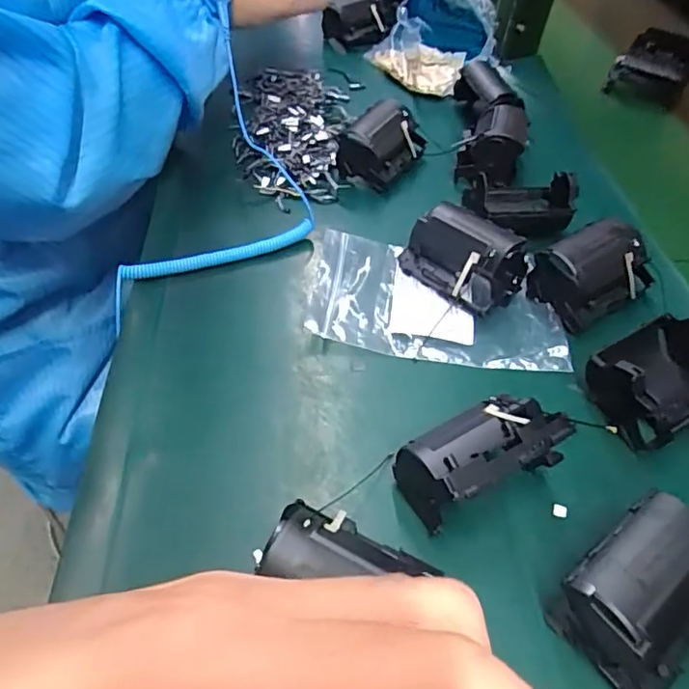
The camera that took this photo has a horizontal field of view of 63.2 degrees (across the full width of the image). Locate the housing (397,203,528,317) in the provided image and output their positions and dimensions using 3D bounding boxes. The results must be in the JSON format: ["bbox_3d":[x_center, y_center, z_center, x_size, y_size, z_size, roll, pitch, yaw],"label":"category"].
[{"bbox_3d":[0.076,-0.057,0.356,0.046,0.039,0.069,-36,59,-29],"label":"housing"}]

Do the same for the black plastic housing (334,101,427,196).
[{"bbox_3d":[0.031,-0.161,0.442,0.048,0.041,0.073,25,53,18],"label":"black plastic housing"}]

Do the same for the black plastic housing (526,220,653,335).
[{"bbox_3d":[0.156,-0.046,0.349,0.064,0.038,0.044,-23,54,-21],"label":"black plastic housing"}]

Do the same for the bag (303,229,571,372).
[{"bbox_3d":[0.056,-0.032,0.350,0.155,0.014,0.095,7,49,4],"label":"bag"}]

